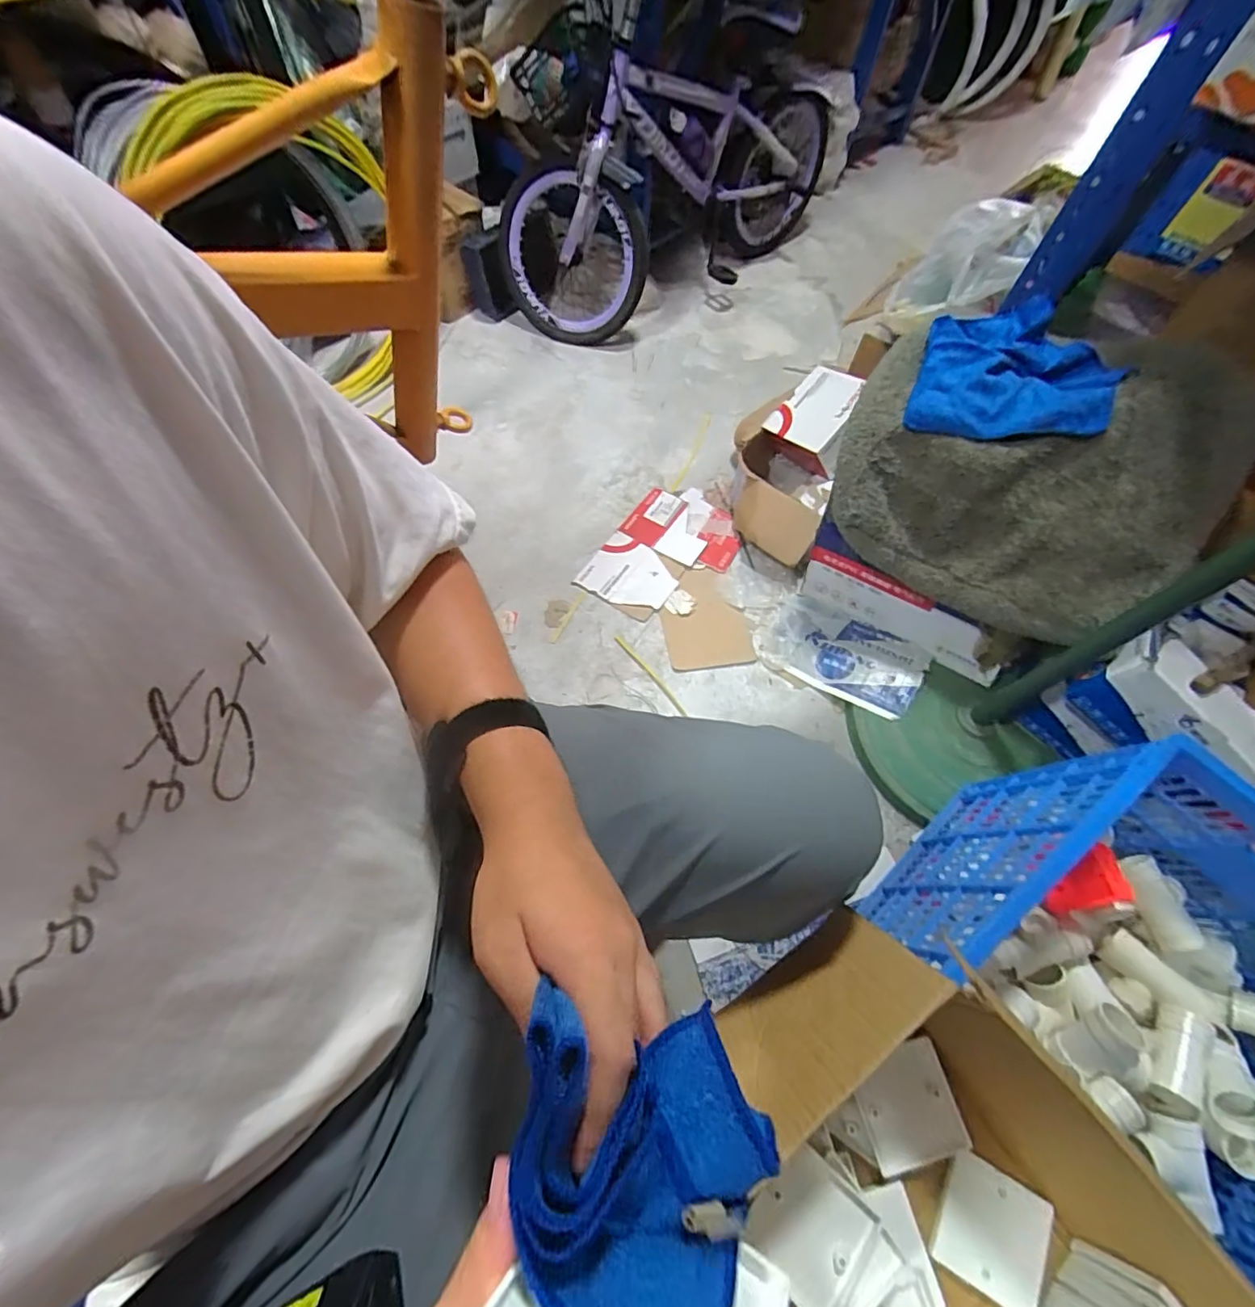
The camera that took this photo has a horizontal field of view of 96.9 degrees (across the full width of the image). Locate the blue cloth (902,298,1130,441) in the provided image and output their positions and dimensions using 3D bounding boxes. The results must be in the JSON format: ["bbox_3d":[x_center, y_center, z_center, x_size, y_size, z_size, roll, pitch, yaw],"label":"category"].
[{"bbox_3d":[0.598,-0.439,0.857,0.268,0.051,0.228,17,90,19],"label":"blue cloth"}]

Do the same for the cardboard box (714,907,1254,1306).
[{"bbox_3d":[0.233,0.448,0.403,0.271,0.174,0.427,-32,68,-17],"label":"cardboard box"}]

